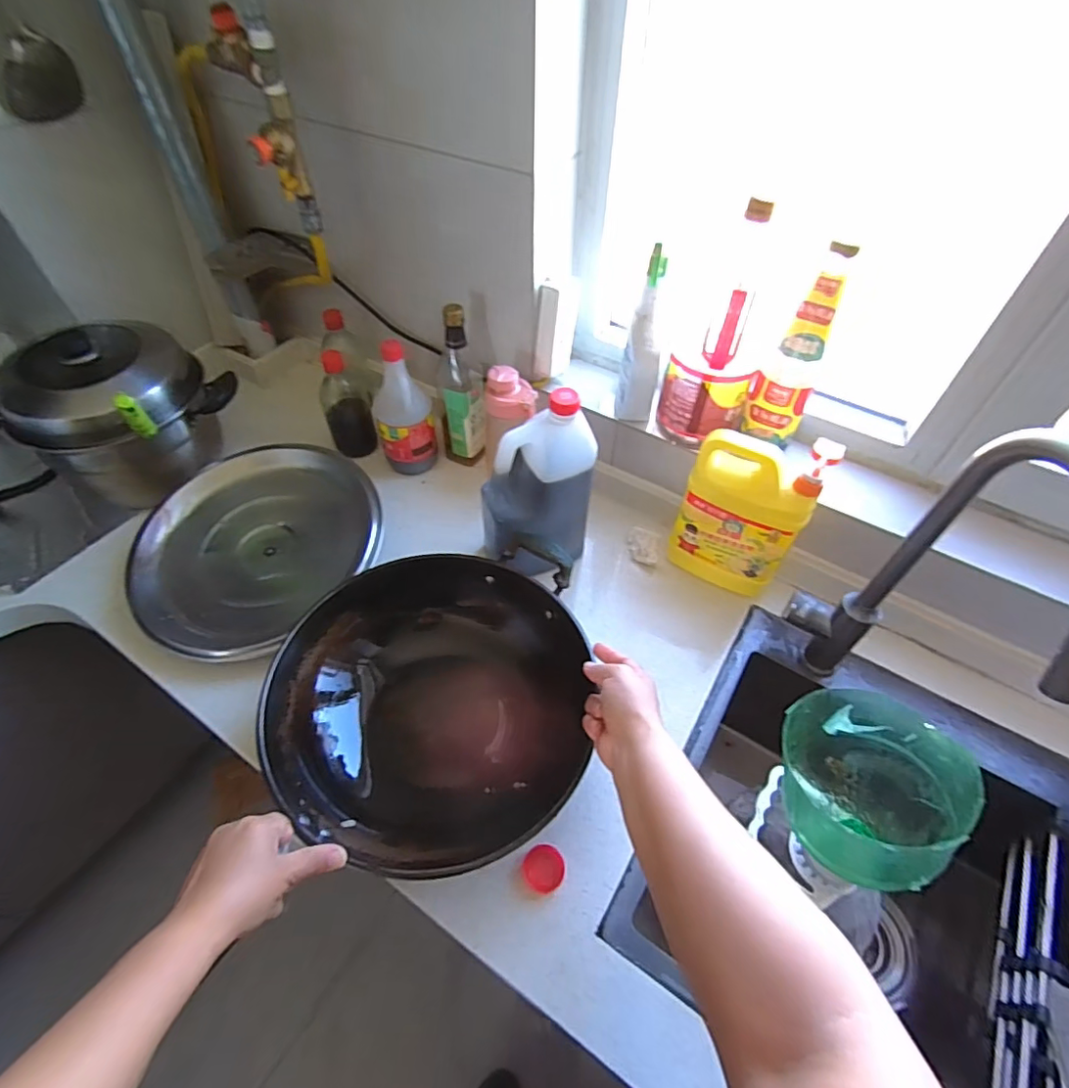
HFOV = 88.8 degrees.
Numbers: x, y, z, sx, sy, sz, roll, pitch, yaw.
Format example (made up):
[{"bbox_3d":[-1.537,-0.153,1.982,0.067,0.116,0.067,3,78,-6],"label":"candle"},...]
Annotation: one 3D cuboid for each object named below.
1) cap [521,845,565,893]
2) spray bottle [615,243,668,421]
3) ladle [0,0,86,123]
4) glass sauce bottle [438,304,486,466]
[{"bbox_3d":[0.009,0.323,0.542,0.041,0.013,0.038,1,52,-1],"label":"cap"},{"bbox_3d":[0.143,-0.258,0.706,0.051,0.209,0.052,10,52,7],"label":"spray bottle"},{"bbox_3d":[-0.633,-0.677,0.591,0.094,0.350,0.068,-27,57,-21],"label":"ladle"},{"bbox_3d":[-0.114,-0.240,0.836,0.066,0.256,0.077,-11,53,-10],"label":"glass sauce bottle"}]

